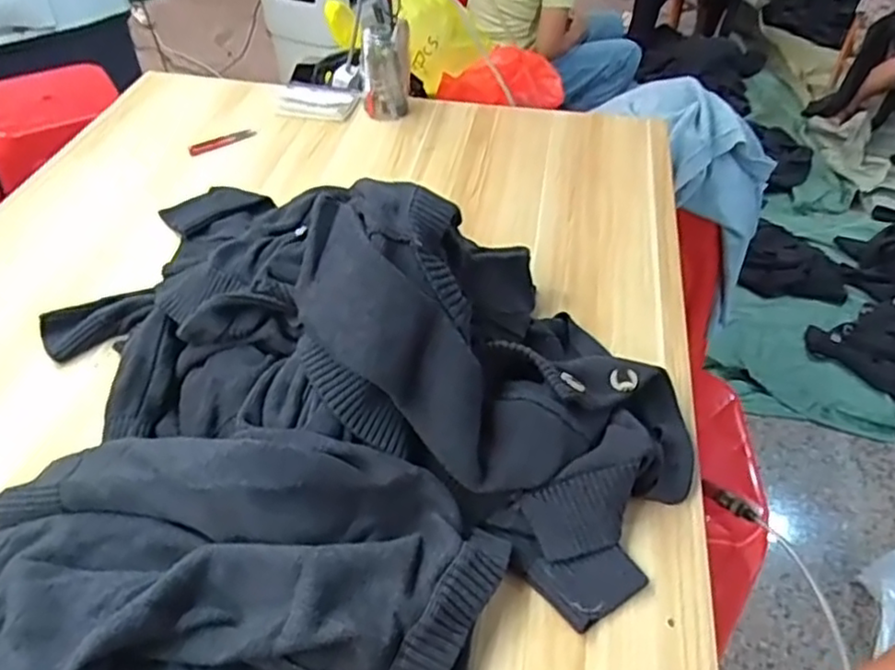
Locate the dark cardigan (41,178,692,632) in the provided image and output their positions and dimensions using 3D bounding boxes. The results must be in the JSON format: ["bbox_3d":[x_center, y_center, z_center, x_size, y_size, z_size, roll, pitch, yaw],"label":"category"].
[{"bbox_3d":[-0.090,-0.027,0.701,0.711,0.202,0.385,20,49,17],"label":"dark cardigan"}]

